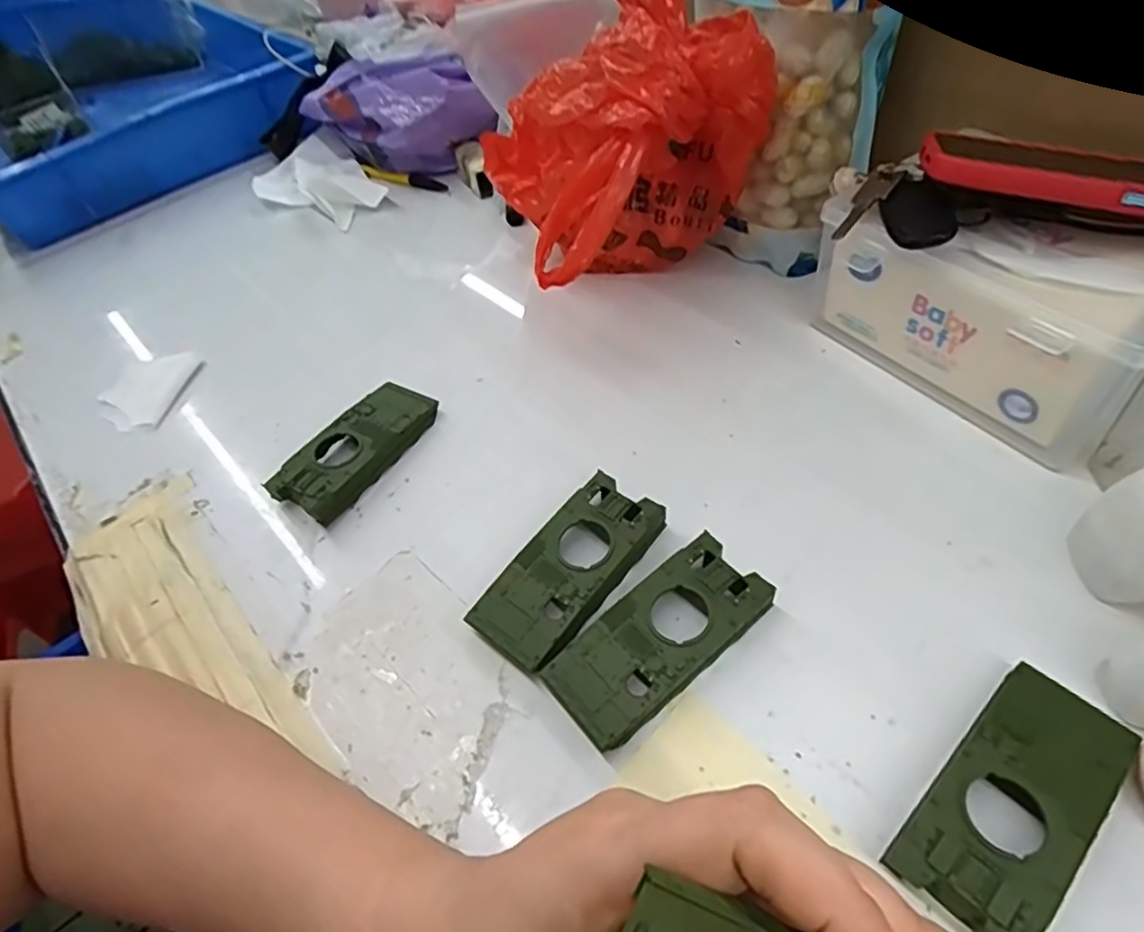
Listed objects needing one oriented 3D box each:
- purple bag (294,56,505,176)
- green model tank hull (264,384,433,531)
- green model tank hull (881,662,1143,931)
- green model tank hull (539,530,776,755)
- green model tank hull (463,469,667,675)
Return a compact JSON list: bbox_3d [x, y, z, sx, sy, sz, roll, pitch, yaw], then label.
[{"bbox_3d":[-0.173,-0.331,0.619,0.193,0.087,0.070,18,54,22],"label":"purple bag"},{"bbox_3d":[-0.130,-0.011,0.404,0.044,0.019,0.101,24,57,25],"label":"green model tank hull"},{"bbox_3d":[0.165,0.124,0.247,0.104,0.018,0.046,-37,55,-22],"label":"green model tank hull"},{"bbox_3d":[0.040,0.078,0.301,0.103,0.020,0.047,-34,53,-20],"label":"green model tank hull"},{"bbox_3d":[-0.001,0.049,0.330,0.050,0.019,0.103,31,60,29],"label":"green model tank hull"}]

